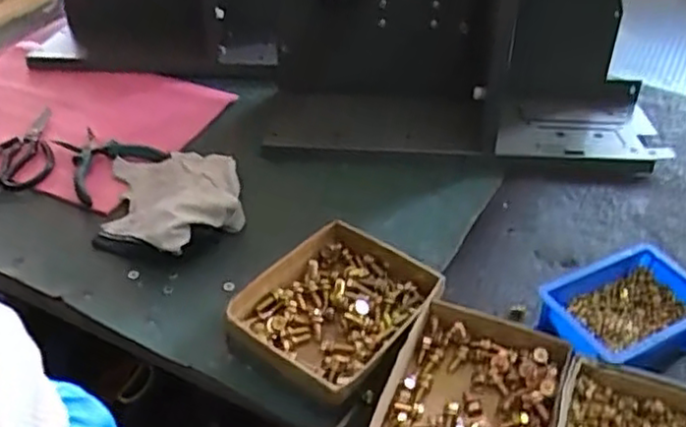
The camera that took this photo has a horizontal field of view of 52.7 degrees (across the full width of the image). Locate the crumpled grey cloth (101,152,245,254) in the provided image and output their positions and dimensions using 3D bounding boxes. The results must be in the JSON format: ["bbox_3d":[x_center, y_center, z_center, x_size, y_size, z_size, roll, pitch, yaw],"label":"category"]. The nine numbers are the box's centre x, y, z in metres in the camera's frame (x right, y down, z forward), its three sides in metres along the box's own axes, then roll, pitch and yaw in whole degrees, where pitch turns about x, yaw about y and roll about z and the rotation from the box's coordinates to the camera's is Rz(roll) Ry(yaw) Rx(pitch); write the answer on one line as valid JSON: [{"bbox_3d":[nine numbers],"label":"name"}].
[{"bbox_3d":[-0.190,-0.025,0.767,0.146,0.047,0.194,-7,41,-8],"label":"crumpled grey cloth"}]

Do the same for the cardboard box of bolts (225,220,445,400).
[{"bbox_3d":[-0.007,0.090,0.655,0.137,0.045,0.172,28,48,29],"label":"cardboard box of bolts"}]

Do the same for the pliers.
[{"bbox_3d":[-0.299,-0.071,0.857,0.113,0.011,0.126,-33,50,-32],"label":"pliers"}]

